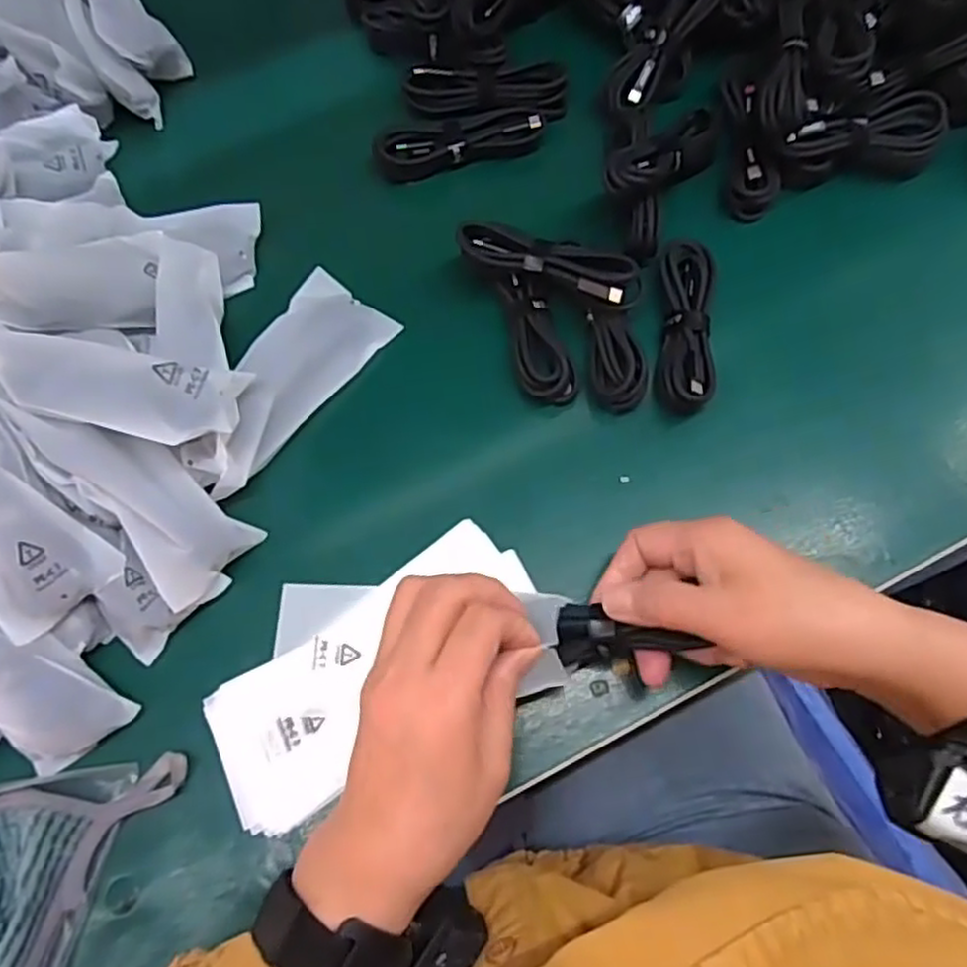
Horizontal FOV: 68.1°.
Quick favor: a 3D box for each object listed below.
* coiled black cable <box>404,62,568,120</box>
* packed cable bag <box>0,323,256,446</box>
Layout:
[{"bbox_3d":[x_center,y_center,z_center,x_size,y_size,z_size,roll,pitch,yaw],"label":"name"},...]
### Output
[{"bbox_3d":[0.002,-0.266,0.485,0.107,0.022,0.047,-2,71,2],"label":"coiled black cable"},{"bbox_3d":[-0.199,-0.053,0.355,0.148,0.023,0.046,14,71,-11],"label":"packed cable bag"}]

